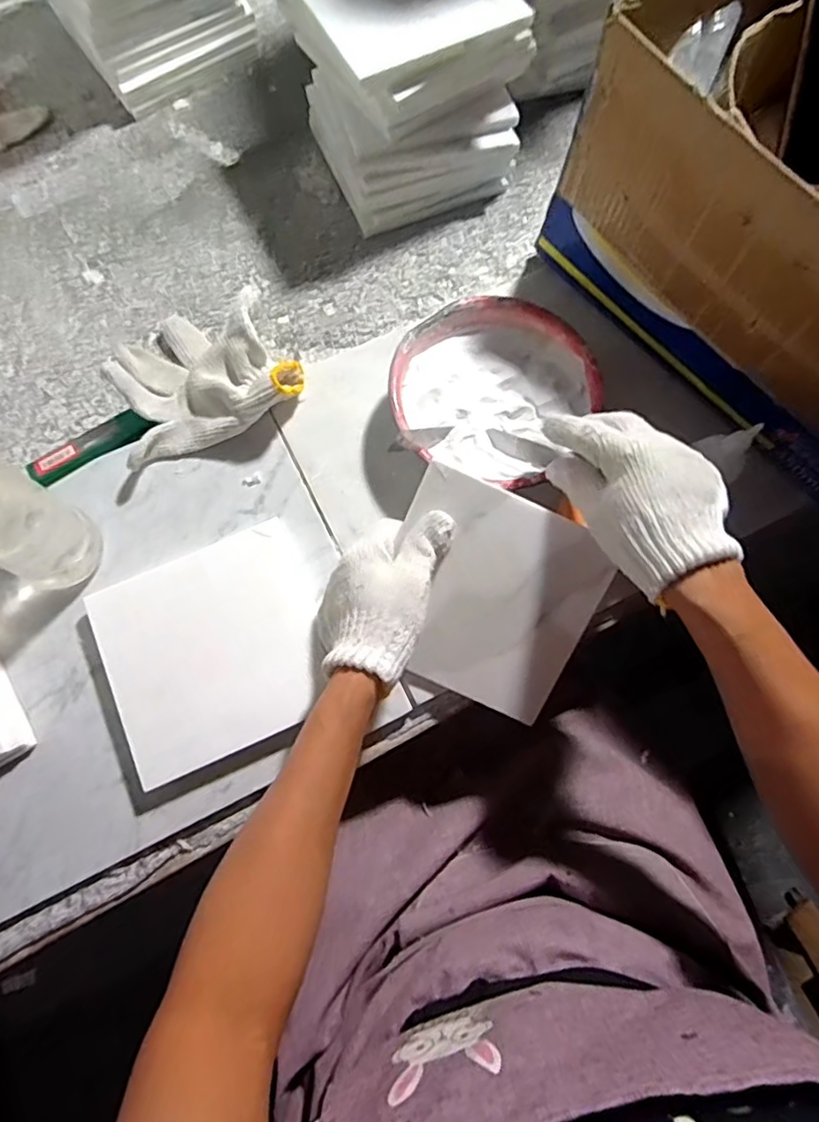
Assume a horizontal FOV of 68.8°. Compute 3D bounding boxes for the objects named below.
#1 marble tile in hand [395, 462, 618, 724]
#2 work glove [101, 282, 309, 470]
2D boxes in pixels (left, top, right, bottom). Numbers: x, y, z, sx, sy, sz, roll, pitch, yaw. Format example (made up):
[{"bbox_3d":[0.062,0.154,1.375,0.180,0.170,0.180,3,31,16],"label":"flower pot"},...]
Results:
[{"bbox_3d":[0.055,0.027,0.437,0.146,0.009,0.148,24,101,1],"label":"marble tile in hand"},{"bbox_3d":[-0.180,-0.168,0.515,0.148,0.059,0.139,-22,78,-5],"label":"work glove"}]

